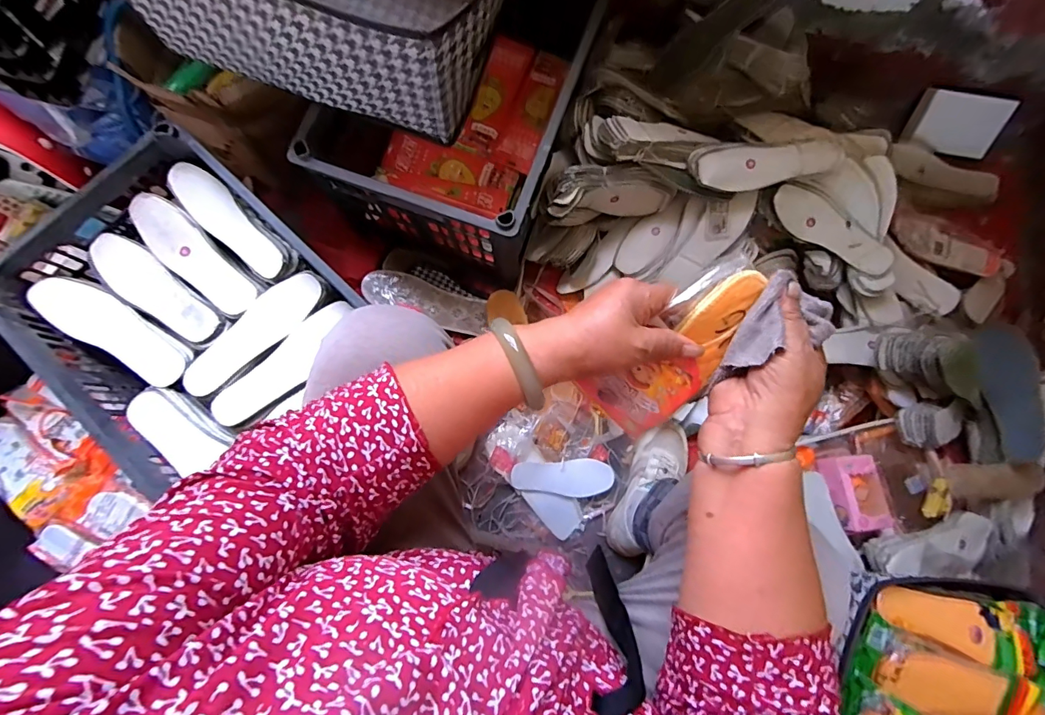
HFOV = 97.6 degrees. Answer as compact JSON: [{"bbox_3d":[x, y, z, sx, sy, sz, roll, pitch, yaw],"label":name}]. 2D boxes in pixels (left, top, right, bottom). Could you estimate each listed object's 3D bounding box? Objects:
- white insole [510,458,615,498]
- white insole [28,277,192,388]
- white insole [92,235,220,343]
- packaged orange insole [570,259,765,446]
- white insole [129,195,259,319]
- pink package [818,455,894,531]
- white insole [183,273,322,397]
[{"bbox_3d":[0.070,0.212,0.798,0.173,0.028,0.061,-4,79,0],"label":"white insole"},{"bbox_3d":[-0.577,-0.040,0.644,0.236,0.033,0.070,27,80,6],"label":"white insole"},{"bbox_3d":[-0.531,-0.098,0.653,0.212,0.007,0.070,35,81,7],"label":"white insole"},{"bbox_3d":[0.121,-0.004,0.349,0.068,0.013,0.152,42,109,-8],"label":"packaged orange insole"},{"bbox_3d":[-0.480,-0.145,0.664,0.224,0.034,0.071,43,82,8],"label":"white insole"},{"bbox_3d":[0.519,0.209,0.714,0.078,0.047,0.111,-7,79,-1],"label":"pink package"},{"bbox_3d":[-0.380,-0.036,0.644,0.222,0.017,0.067,-41,81,-7],"label":"white insole"}]

